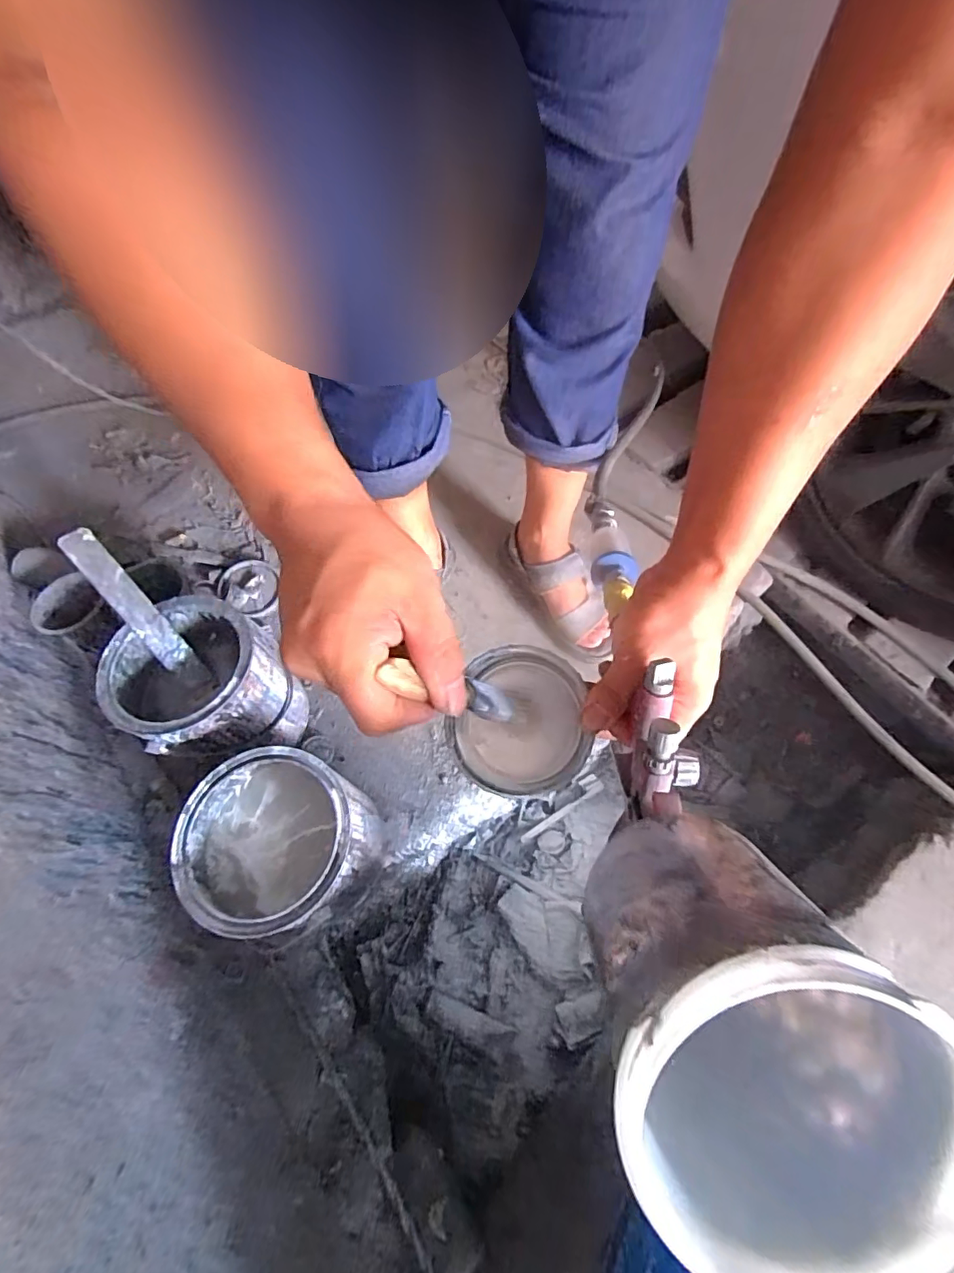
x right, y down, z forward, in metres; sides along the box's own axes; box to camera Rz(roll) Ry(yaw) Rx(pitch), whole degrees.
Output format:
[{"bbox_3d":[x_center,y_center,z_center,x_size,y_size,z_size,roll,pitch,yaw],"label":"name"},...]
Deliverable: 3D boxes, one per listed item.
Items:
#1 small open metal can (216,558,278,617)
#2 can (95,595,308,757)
[{"bbox_3d":[-0.359,-0.079,0.811,0.085,0.029,0.103,-42,70,-18],"label":"small open metal can"},{"bbox_3d":[-0.320,0.066,0.630,0.164,0.171,0.155,0,63,1],"label":"can"}]

